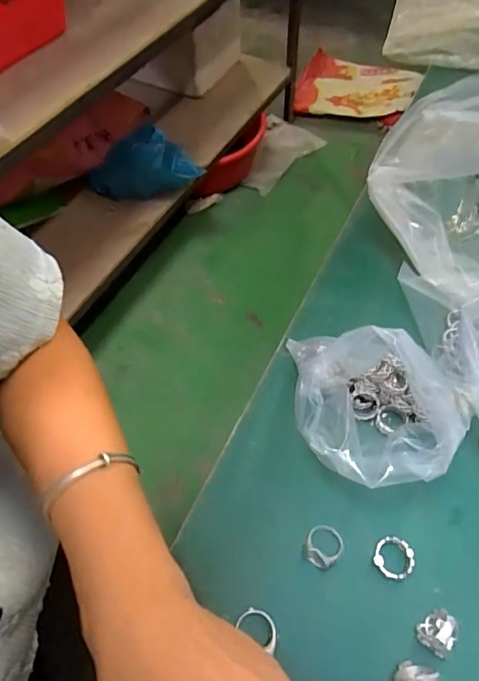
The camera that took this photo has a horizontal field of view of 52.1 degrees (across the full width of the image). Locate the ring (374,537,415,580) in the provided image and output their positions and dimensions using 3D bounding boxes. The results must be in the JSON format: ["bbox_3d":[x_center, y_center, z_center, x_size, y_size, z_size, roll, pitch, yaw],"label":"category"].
[{"bbox_3d":[0.094,0.132,0.297,0.023,0.009,0.023,-6,53,8],"label":"ring"}]

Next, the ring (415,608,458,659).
[{"bbox_3d":[0.111,0.163,0.273,0.020,0.017,0.018,-30,60,-18],"label":"ring"}]

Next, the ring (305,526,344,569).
[{"bbox_3d":[0.053,0.127,0.303,0.021,0.012,0.024,29,61,19],"label":"ring"}]

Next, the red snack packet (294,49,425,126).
[{"bbox_3d":[0.375,-0.819,1.600,0.373,0.069,0.247,12,66,13],"label":"red snack packet"}]

